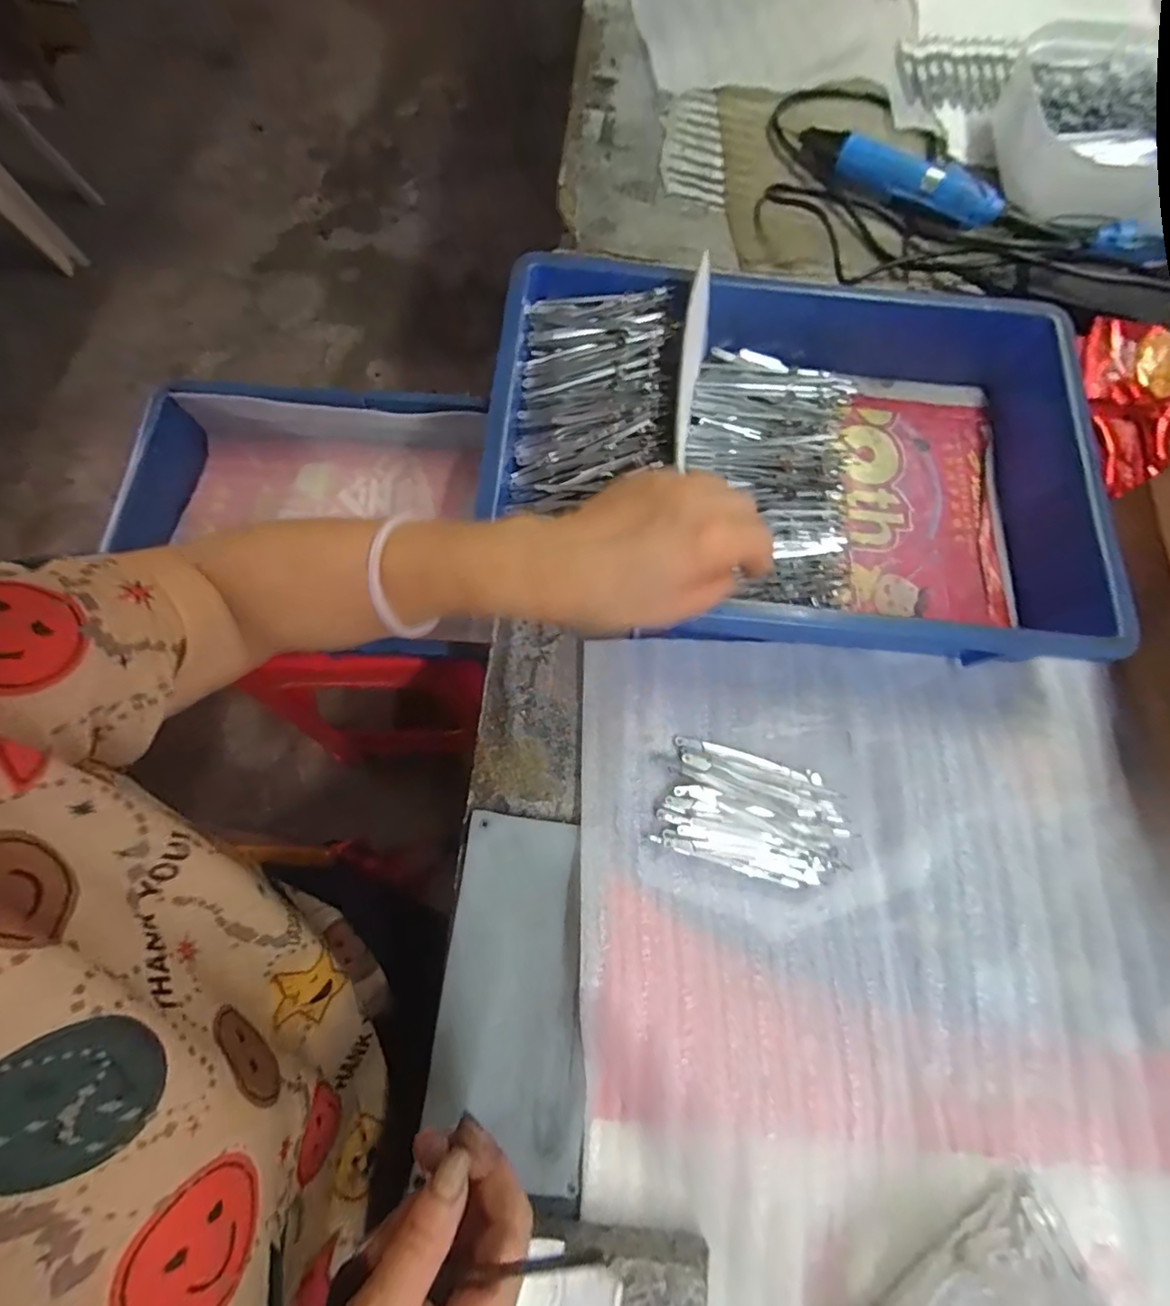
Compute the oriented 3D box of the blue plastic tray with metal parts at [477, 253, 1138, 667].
[{"bbox_3d":[0.158,-0.142,0.416,0.444,0.092,0.290,8,71,1],"label":"blue plastic tray with metal parts"}]

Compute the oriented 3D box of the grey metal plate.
[{"bbox_3d":[-0.046,0.208,0.335,0.086,0.007,0.206,0,71,-2],"label":"grey metal plate"}]

